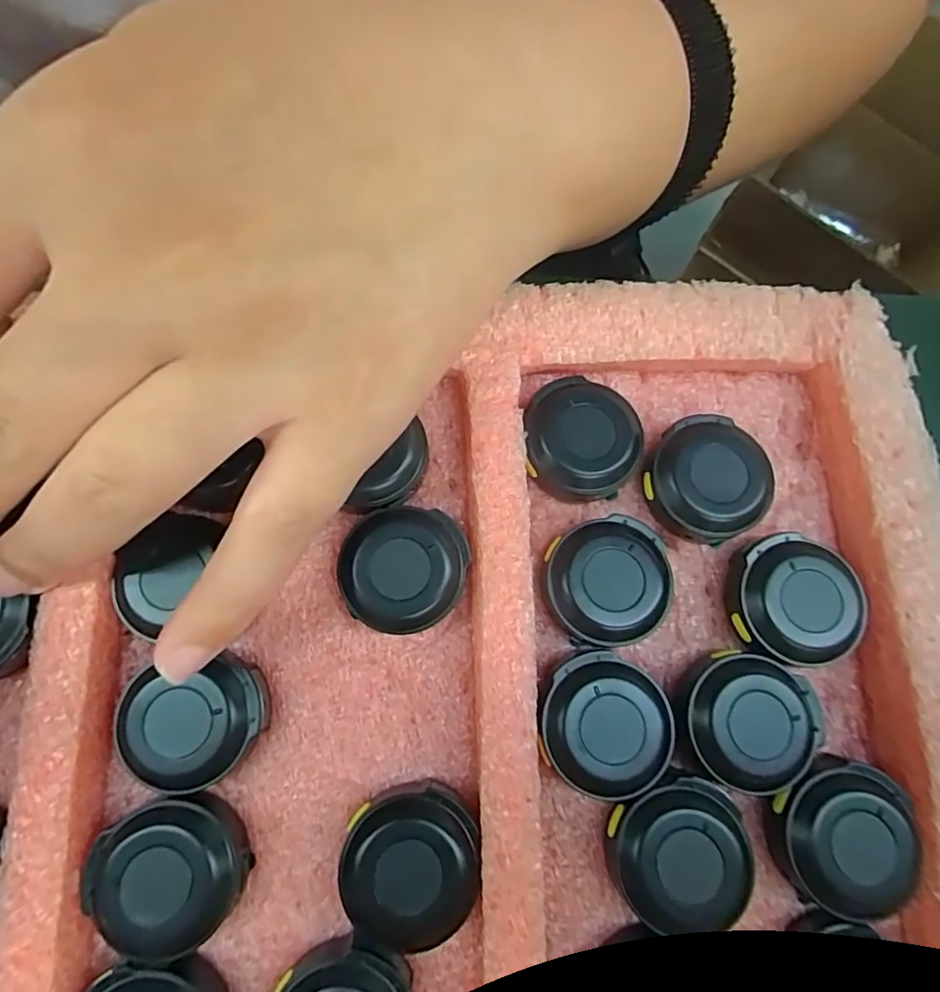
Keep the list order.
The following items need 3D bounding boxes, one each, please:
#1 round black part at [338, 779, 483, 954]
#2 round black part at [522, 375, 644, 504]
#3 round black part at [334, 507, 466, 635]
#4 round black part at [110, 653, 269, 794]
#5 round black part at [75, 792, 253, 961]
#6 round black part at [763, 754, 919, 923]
[{"bbox_3d":[-0.012,0.079,0.125,0.029,0.011,0.029,0,76,-1],"label":"round black part"},{"bbox_3d":[0.028,-0.014,0.148,0.028,0.011,0.030,0,76,-1],"label":"round black part"},{"bbox_3d":[-0.016,0.018,0.139,0.028,0.012,0.029,0,76,-1],"label":"round black part"},{"bbox_3d":[-0.061,0.051,0.130,0.031,0.012,0.026,-11,77,-4],"label":"round black part"},{"bbox_3d":[-0.063,0.080,0.123,0.030,0.012,0.028,0,76,-1],"label":"round black part"},{"bbox_3d":[0.081,0.073,0.125,0.028,0.012,0.026,0,76,-1],"label":"round black part"}]

